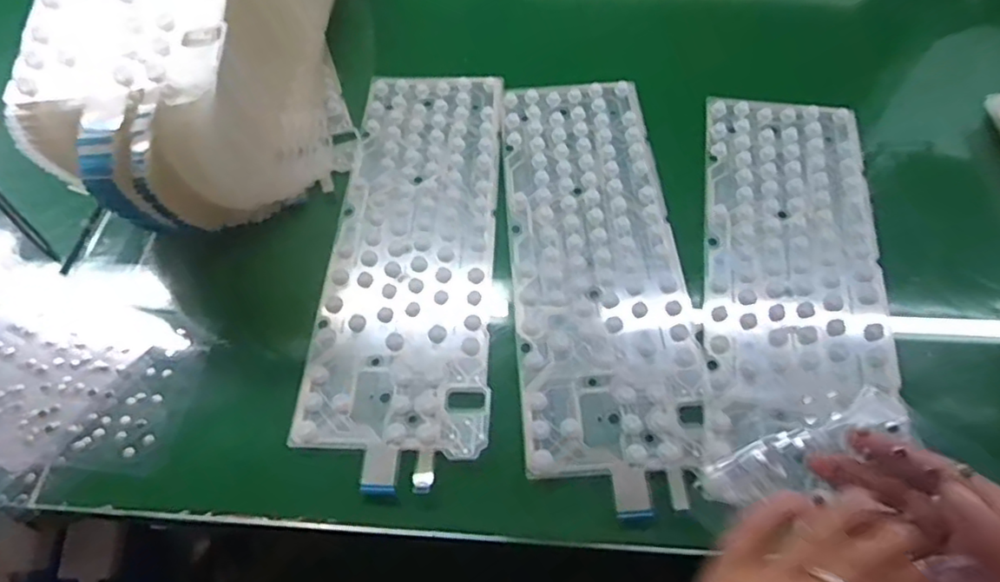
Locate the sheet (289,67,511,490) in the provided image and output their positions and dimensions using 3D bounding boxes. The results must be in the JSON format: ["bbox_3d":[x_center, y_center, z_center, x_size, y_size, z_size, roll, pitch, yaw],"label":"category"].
[{"bbox_3d":[-0.062,-0.041,0.467,0.125,0.006,0.361,1,58,3],"label":"sheet"}]

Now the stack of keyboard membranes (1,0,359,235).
[{"bbox_3d":[-0.212,-0.208,0.482,0.144,0.170,0.354,-2,58,1],"label":"stack of keyboard membranes"}]

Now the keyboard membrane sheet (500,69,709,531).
[{"bbox_3d":[0.070,-0.030,0.453,0.119,0.005,0.357,-3,58,0],"label":"keyboard membrane sheet"}]

